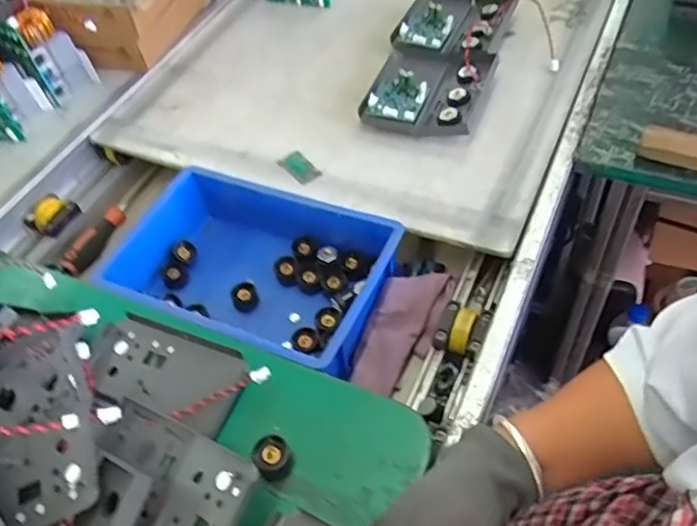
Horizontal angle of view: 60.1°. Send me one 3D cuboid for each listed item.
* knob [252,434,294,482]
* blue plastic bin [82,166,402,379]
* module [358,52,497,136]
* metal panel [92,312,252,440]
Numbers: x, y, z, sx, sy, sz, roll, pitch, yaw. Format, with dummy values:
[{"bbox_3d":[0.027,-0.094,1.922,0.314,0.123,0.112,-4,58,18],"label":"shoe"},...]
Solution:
[{"bbox_3d":[-0.062,0.161,0.497,0.030,0.027,0.029,-3,51,4],"label":"knob"},{"bbox_3d":[-0.113,0.012,0.697,0.313,0.087,0.200,18,56,20],"label":"blue plastic bin"},{"bbox_3d":[0.103,-0.228,0.792,0.152,0.037,0.157,11,54,16],"label":"module"},{"bbox_3d":[-0.170,0.100,0.566,0.159,0.021,0.088,16,55,19],"label":"metal panel"}]

